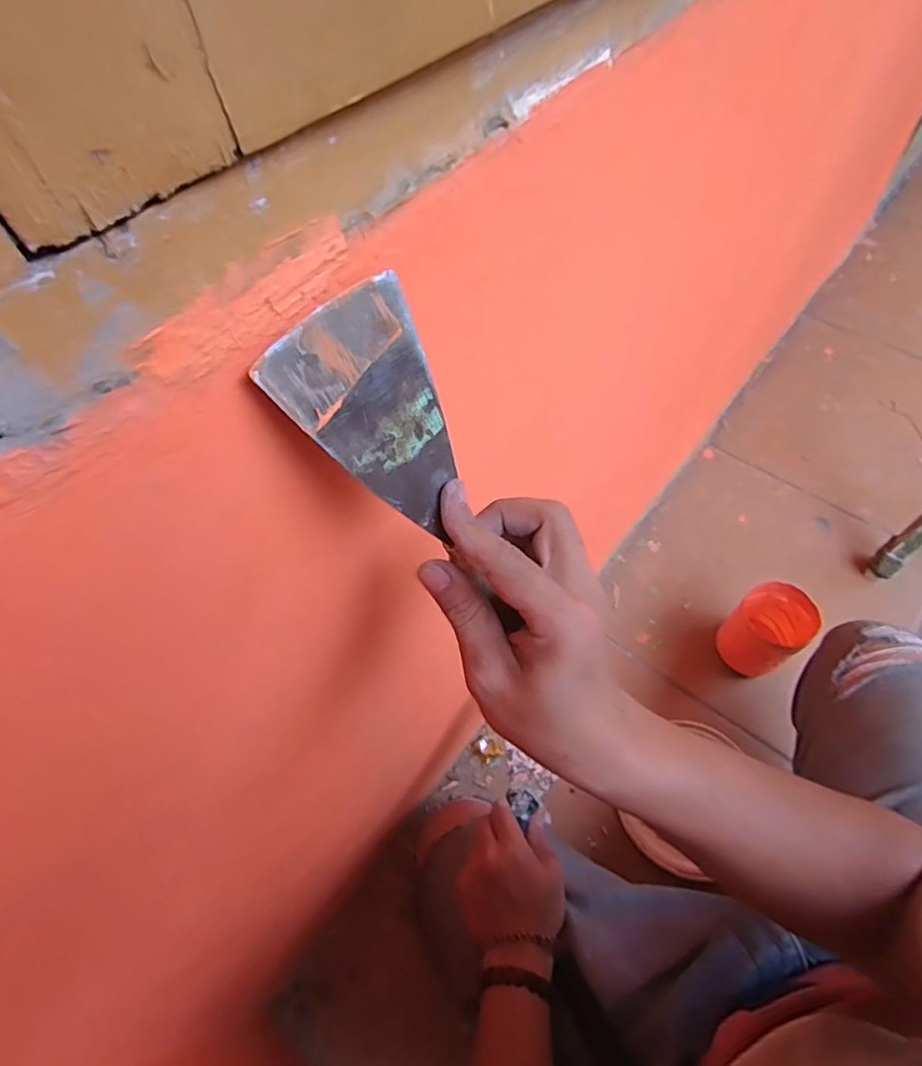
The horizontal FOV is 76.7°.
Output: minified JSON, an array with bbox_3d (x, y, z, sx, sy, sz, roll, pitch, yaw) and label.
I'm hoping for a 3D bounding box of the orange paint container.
[{"bbox_3d":[0.398,0.135,0.766,0.094,0.118,0.083,-32,58,-13],"label":"orange paint container"}]

